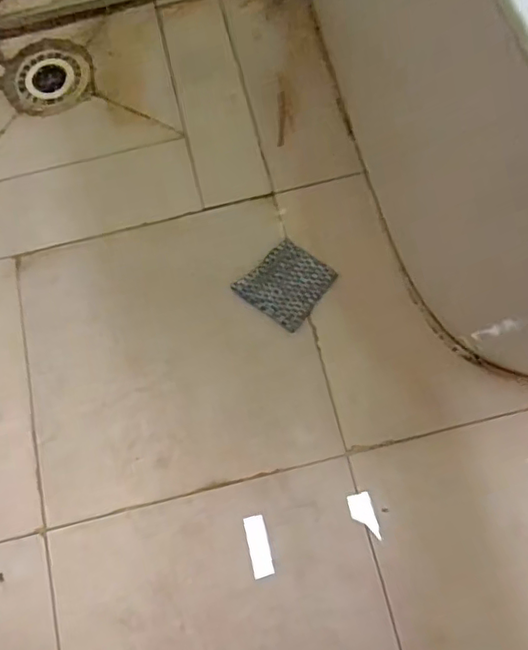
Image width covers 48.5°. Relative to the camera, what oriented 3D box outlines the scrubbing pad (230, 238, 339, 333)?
[{"bbox_3d":[0.025,-0.046,0.629,0.077,0.011,0.083,37,77,12],"label":"scrubbing pad"}]

